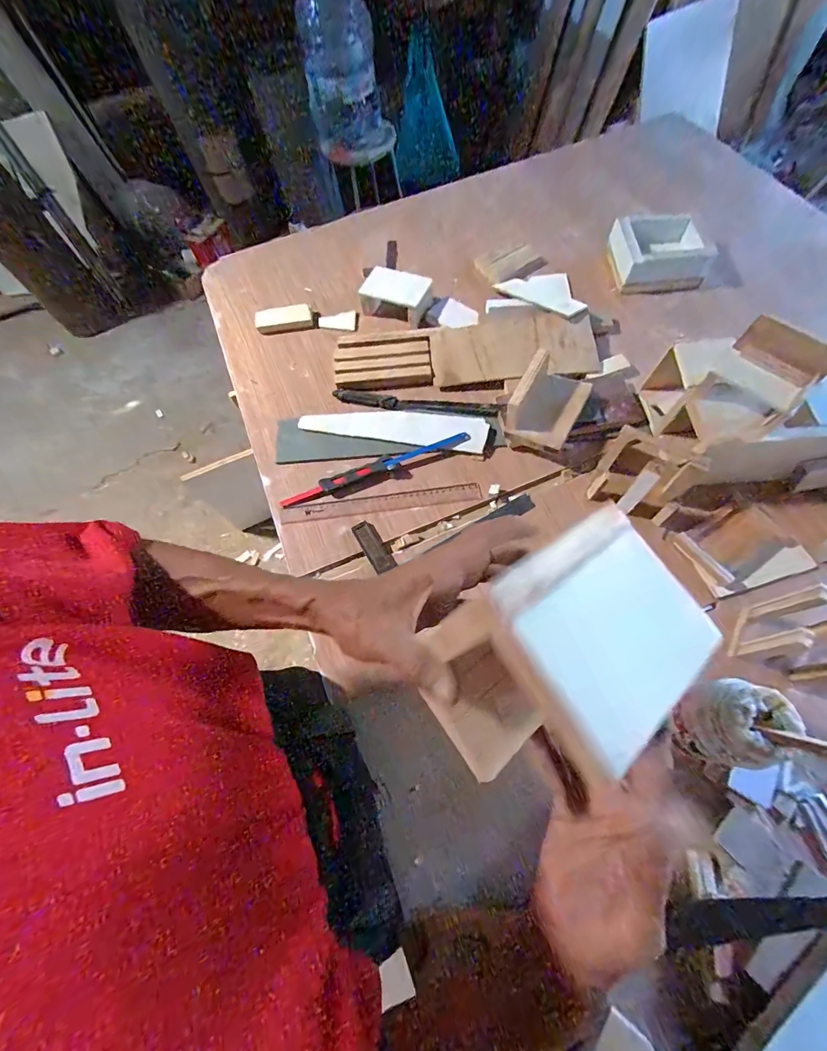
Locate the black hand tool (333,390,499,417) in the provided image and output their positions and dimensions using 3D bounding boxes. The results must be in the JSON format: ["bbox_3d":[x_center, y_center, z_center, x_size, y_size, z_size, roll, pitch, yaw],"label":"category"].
[{"bbox_3d":[0.001,-0.205,0.690,0.273,0.018,0.030,8,67,8],"label":"black hand tool"}]

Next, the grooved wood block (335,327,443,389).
[{"bbox_3d":[-0.054,-0.296,0.735,0.172,0.022,0.125,-2,66,4],"label":"grooved wood block"}]

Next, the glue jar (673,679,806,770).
[{"bbox_3d":[0.313,0.204,0.423,0.075,0.127,0.071,-2,66,4],"label":"glue jar"}]

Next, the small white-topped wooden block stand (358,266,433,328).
[{"bbox_3d":[-0.032,-0.427,0.771,0.129,0.048,0.079,27,72,15],"label":"small white-topped wooden block stand"}]

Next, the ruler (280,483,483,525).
[{"bbox_3d":[-0.049,-0.032,0.631,0.303,0.006,0.030,-8,66,0],"label":"ruler"}]

